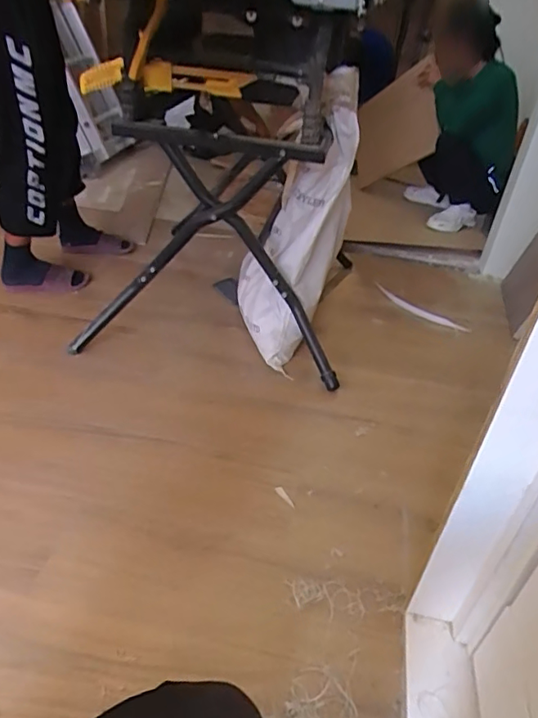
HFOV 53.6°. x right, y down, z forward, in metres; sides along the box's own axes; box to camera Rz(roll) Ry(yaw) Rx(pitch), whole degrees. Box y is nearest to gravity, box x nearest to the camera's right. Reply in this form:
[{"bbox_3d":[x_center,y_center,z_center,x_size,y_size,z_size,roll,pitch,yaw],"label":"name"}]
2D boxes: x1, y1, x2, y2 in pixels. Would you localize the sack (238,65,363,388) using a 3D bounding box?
[{"bbox_3d":[0.069,-0.321,1.346,0.268,0.670,0.238,3,36,-4],"label":"sack"}]

